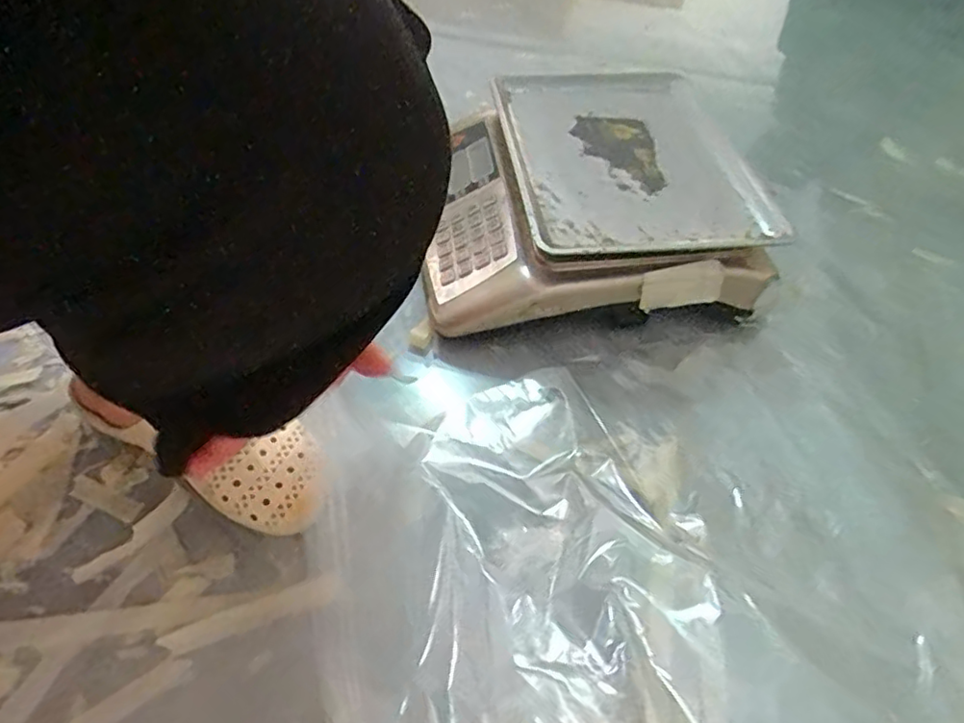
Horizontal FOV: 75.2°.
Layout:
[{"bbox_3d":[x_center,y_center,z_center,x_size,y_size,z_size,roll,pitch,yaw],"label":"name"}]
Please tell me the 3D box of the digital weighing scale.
[{"bbox_3d":[0.106,-0.189,0.697,0.311,0.113,0.349,-5,49,-6],"label":"digital weighing scale"}]

